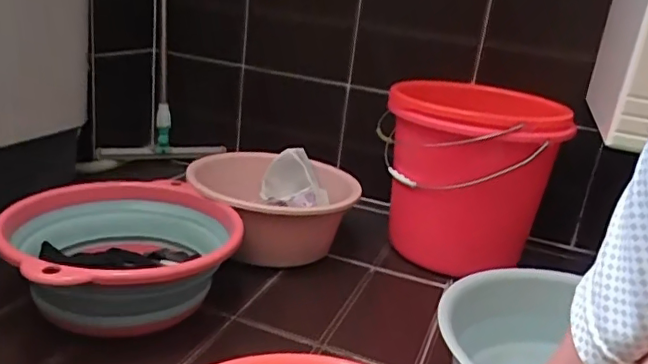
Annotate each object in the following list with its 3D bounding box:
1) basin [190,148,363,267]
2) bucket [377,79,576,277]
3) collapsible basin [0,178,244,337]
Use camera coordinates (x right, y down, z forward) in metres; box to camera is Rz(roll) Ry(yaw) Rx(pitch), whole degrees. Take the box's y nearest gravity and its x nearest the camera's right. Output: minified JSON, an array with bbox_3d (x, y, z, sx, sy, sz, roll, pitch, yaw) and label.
[{"bbox_3d":[-0.104,0.059,1.153,0.338,0.147,0.312,4,19,-9],"label":"basin"},{"bbox_3d":[0.277,-0.012,1.117,0.263,0.313,0.283,-5,23,-33],"label":"bucket"},{"bbox_3d":[-0.314,0.117,0.882,0.333,0.139,0.340,7,19,-2],"label":"collapsible basin"}]

